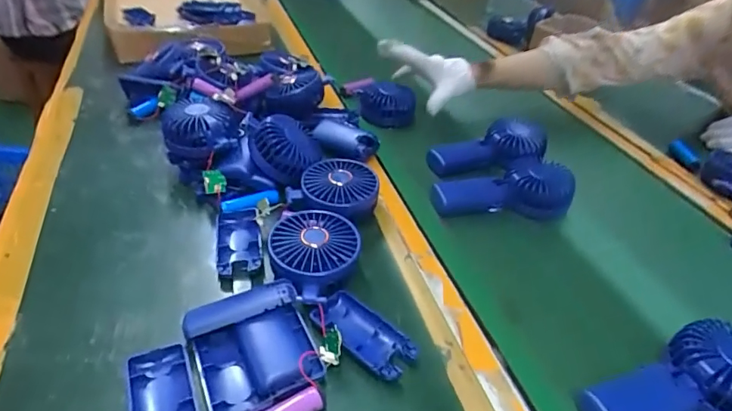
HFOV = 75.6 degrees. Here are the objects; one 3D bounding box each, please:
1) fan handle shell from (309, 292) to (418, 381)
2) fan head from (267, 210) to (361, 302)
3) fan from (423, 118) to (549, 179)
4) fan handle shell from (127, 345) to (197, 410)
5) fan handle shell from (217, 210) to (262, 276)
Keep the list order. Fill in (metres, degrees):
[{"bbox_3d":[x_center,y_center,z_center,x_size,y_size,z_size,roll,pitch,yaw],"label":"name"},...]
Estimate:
[{"bbox_3d":[-0.003,0.111,0.405,0.092,0.022,0.047,30,43,28],"label":"fan handle shell"},{"bbox_3d":[-0.051,0.042,0.447,0.082,0.034,0.088,4,37,-3],"label":"fan head"},{"bbox_3d":[0.174,-0.079,0.656,0.178,0.041,0.059,-16,41,-8],"label":"fan"},{"bbox_3d":[-0.149,0.146,0.345,0.042,0.014,0.090,-13,41,-24],"label":"fan handle shell"},{"bbox_3d":[-0.131,0.037,0.486,0.043,0.021,0.085,-4,38,-13],"label":"fan handle shell"}]

